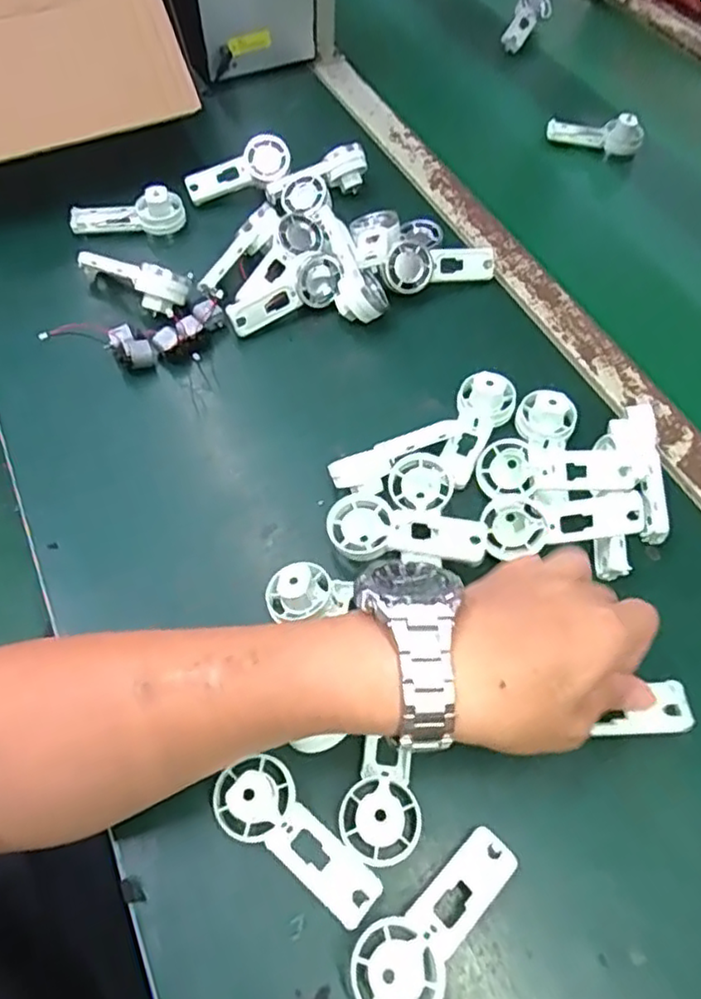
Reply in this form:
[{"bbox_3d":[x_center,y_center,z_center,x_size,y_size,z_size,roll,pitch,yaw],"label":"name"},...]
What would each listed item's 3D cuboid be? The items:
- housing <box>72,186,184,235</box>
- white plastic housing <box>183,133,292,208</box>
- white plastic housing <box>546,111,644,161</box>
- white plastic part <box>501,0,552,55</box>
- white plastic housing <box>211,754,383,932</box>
[{"bbox_3d":[-0.189,-0.239,0.560,0.093,0.040,0.021,-4,58,-5],"label":"housing"},{"bbox_3d":[-0.099,-0.288,0.582,0.094,0.036,0.016,-24,21,1],"label":"white plastic housing"},{"bbox_3d":[0.250,-0.372,0.674,0.092,0.028,0.032,5,58,0],"label":"white plastic housing"},{"bbox_3d":[0.206,-0.569,0.789,0.032,0.026,0.093,28,77,16],"label":"white plastic part"},{"bbox_3d":[-0.025,0.165,0.323,0.090,0.019,0.038,41,64,7],"label":"white plastic housing"}]

